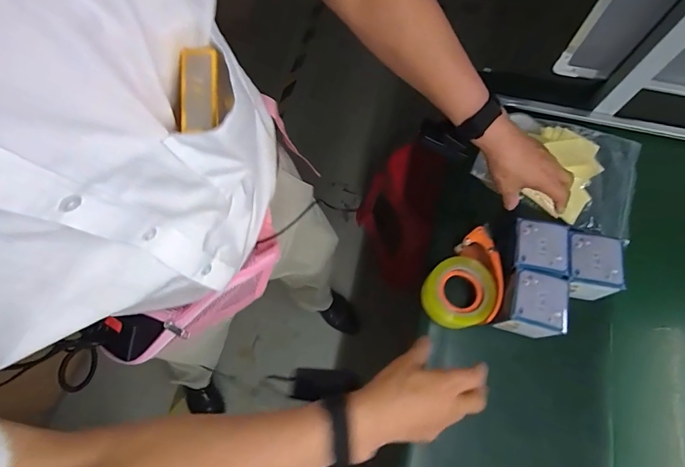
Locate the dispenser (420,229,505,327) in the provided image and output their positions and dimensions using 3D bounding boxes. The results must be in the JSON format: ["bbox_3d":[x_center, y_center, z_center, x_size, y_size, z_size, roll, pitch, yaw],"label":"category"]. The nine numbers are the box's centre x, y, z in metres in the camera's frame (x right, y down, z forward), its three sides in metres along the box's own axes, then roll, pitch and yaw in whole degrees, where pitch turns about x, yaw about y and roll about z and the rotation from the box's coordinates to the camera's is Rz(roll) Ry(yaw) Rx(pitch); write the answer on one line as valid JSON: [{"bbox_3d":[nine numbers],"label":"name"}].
[{"bbox_3d":[0.208,0.083,0.611,0.157,0.052,0.113,-43,76,-14],"label":"dispenser"}]

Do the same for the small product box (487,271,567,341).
[{"bbox_3d":[0.289,0.112,0.585,0.088,0.081,0.091,15,71,5],"label":"small product box"}]

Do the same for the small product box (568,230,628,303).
[{"bbox_3d":[0.391,0.054,0.607,0.085,0.081,0.090,11,71,4],"label":"small product box"}]

